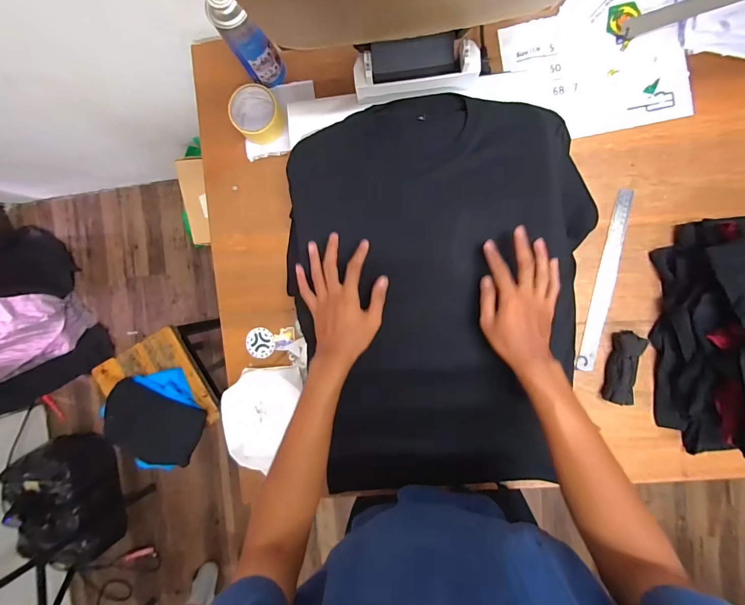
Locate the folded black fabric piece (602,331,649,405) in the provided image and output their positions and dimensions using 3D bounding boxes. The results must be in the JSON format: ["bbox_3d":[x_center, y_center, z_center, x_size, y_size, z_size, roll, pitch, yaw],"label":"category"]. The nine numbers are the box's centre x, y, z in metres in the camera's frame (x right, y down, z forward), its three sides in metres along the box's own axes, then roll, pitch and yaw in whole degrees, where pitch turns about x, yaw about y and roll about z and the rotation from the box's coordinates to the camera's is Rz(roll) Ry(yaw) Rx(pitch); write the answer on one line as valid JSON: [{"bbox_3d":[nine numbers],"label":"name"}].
[{"bbox_3d":[0.445,0.115,0.618,0.041,0.033,0.126,9,95,4],"label":"folded black fabric piece"}]

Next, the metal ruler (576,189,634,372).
[{"bbox_3d":[0.415,-0.036,0.622,0.031,0.007,0.322,11,96,9],"label":"metal ruler"}]

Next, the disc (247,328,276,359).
[{"bbox_3d":[-0.218,0.079,0.680,0.052,0.010,0.058,-5,94,5],"label":"disc"}]

